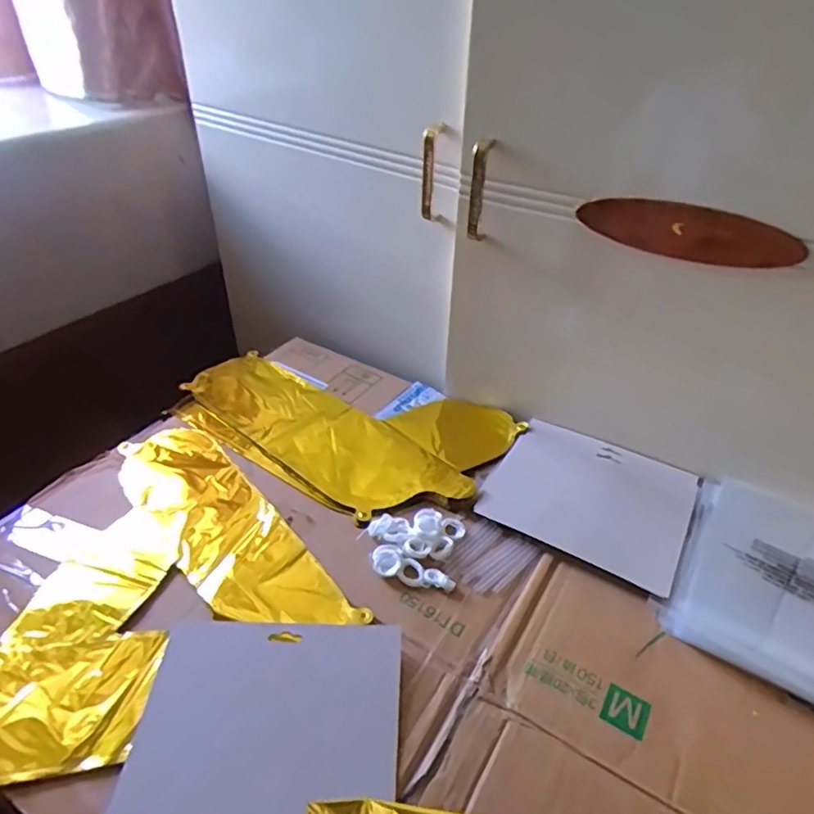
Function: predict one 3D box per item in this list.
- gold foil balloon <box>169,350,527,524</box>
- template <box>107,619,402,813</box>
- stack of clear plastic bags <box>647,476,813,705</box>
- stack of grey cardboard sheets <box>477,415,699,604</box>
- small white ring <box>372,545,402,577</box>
[{"bbox_3d":[-0.088,0.012,0.727,0.399,0.025,0.232,24,45,25],"label":"gold foil balloon"},{"bbox_3d":[-0.102,0.237,0.431,0.188,0.006,0.158,2,44,0],"label":"template"},{"bbox_3d":[0.368,0.168,0.530,0.220,0.020,0.219,26,46,27],"label":"stack of clear plastic bags"},{"bbox_3d":[0.196,0.091,0.624,0.198,0.009,0.172,20,44,22],"label":"stack of grey cardboard sheets"},{"bbox_3d":[-0.019,0.143,0.547,0.026,0.006,0.033,-6,40,-9],"label":"small white ring"}]

